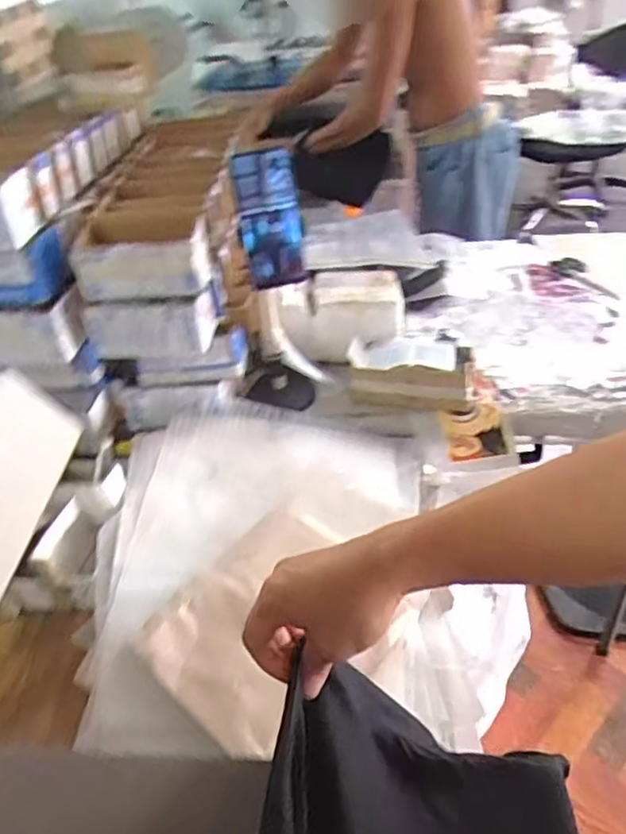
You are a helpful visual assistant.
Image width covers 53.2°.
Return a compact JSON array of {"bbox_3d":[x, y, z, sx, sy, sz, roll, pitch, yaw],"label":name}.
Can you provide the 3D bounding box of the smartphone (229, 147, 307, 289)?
[{"bbox_3d":[-0.054,-0.251,0.796,0.078,0.163,0.016,-7,26,2],"label":"smartphone"}]

